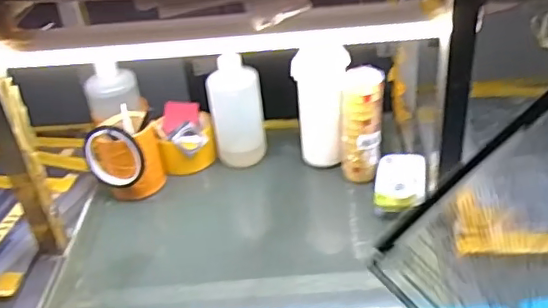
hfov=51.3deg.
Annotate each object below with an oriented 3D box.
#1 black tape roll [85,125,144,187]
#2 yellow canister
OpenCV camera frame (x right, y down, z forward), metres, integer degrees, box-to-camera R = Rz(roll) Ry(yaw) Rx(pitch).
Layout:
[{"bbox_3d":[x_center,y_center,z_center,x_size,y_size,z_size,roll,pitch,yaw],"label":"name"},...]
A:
[{"bbox_3d":[-0.222,0.002,0.783,0.090,0.088,0.025,7,36,17],"label":"black tape roll"},{"bbox_3d":[0.121,-0.038,0.778,0.056,0.149,0.063,-2,35,5],"label":"yellow canister"}]

